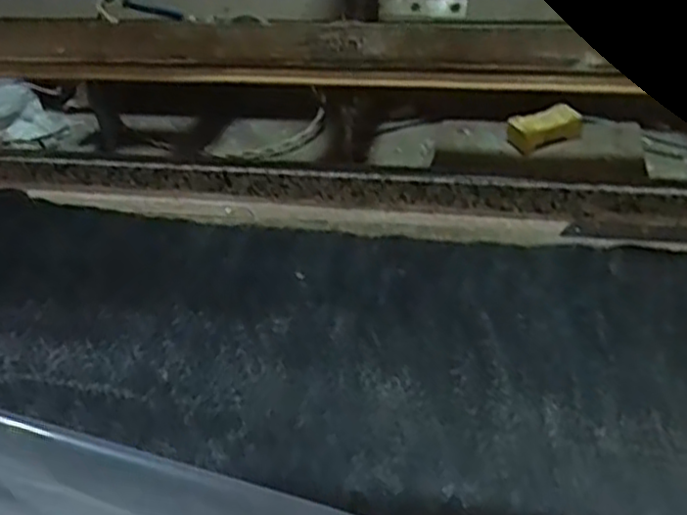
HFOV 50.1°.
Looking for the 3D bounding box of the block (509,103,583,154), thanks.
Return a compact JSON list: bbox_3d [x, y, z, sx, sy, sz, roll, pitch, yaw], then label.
[{"bbox_3d":[0.146,-0.094,0.529,0.051,0.018,0.022,-17,42,-12],"label":"block"}]

